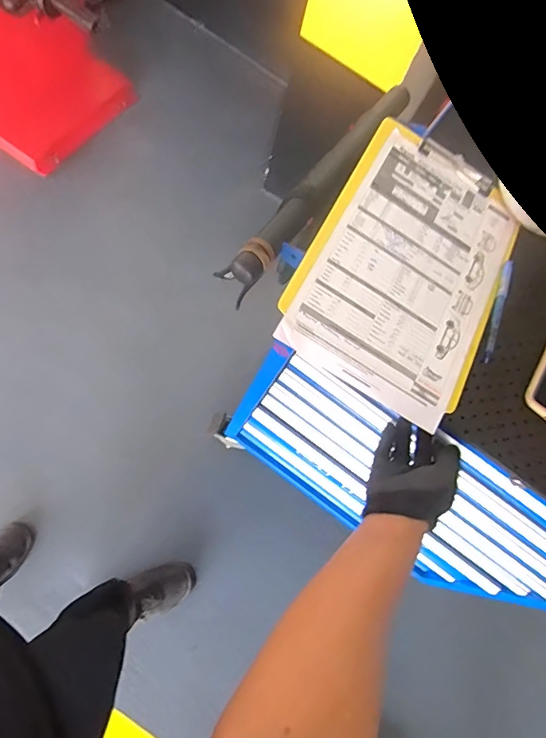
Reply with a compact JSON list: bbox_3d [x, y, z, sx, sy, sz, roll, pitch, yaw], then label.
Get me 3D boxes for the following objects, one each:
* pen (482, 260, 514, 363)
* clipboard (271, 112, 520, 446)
[{"bbox_3d":[0.287,-0.076,0.587,0.015,0.008,0.157,21,66,8],"label":"pen"},{"bbox_3d":[0.172,-0.133,0.572,0.229,0.008,0.363,31,68,-6],"label":"clipboard"}]

